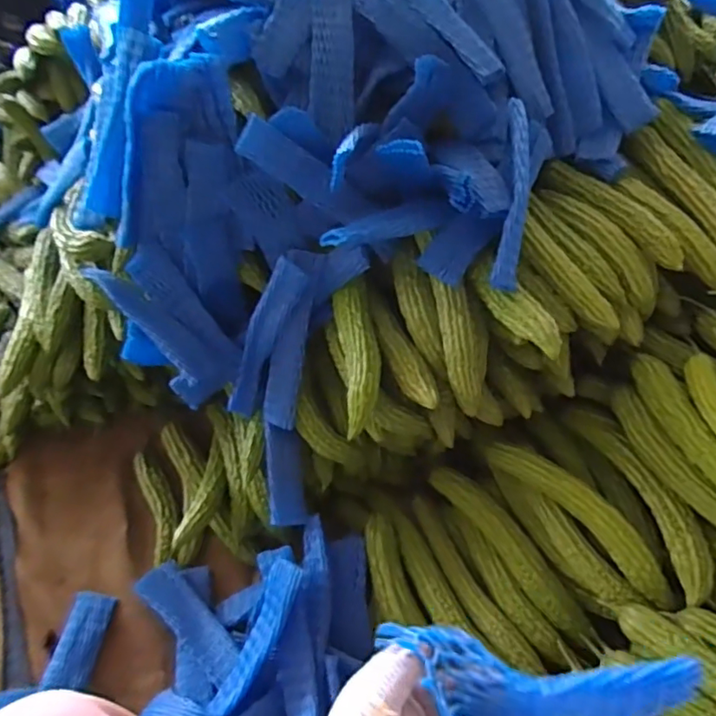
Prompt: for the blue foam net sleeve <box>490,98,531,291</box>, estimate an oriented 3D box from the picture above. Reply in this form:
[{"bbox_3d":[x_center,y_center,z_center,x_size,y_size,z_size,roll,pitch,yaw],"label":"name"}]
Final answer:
[{"bbox_3d":[0.184,-0.193,0.650,0.032,0.024,0.239,6,78,11],"label":"blue foam net sleeve"}]

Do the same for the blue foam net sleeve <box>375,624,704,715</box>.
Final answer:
[{"bbox_3d":[0.123,0.232,0.370,0.214,0.043,0.078,8,50,-4],"label":"blue foam net sleeve"}]

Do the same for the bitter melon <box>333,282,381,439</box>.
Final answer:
[{"bbox_3d":[0.000,-0.004,0.702,0.053,0.040,0.202,-5,67,2],"label":"bitter melon"}]

